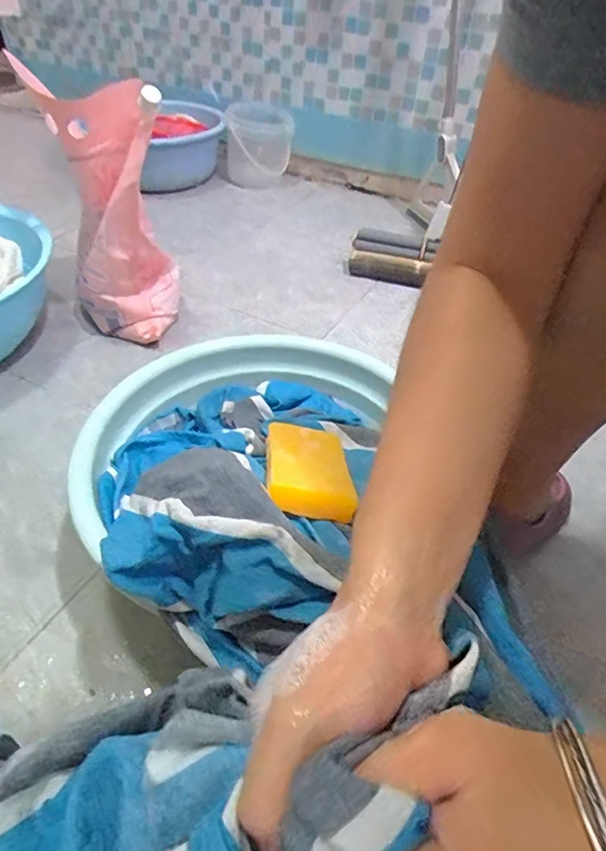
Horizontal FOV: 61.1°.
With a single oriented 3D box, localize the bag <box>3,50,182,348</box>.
[{"bbox_3d":[-0.264,-0.287,0.726,0.143,0.302,0.173,-13,46,-16],"label":"bag"}]

